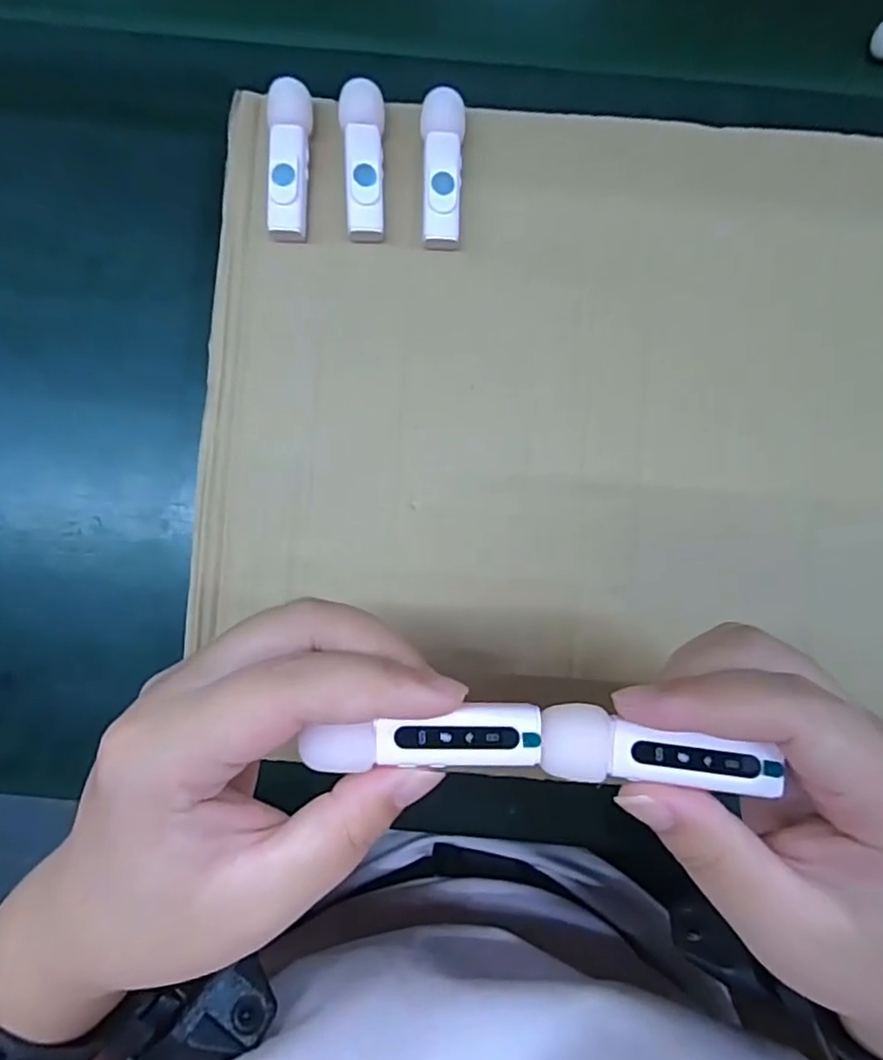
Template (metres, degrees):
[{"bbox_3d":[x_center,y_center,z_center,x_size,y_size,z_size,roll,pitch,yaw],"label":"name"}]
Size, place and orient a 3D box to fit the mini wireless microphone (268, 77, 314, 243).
[{"bbox_3d":[-0.066,-0.161,0.266,0.017,0.011,0.064,1,90,0],"label":"mini wireless microphone"}]

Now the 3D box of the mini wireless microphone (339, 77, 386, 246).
[{"bbox_3d":[-0.034,-0.161,0.265,0.018,0.011,0.064,-1,84,0],"label":"mini wireless microphone"}]

